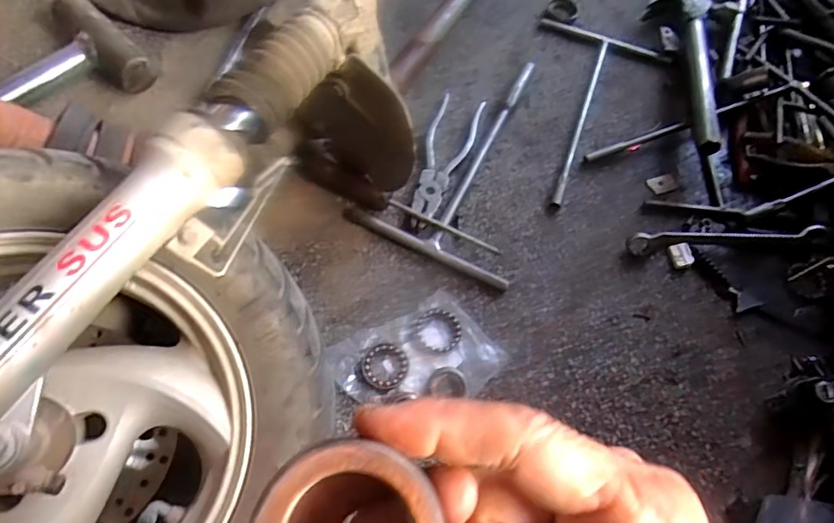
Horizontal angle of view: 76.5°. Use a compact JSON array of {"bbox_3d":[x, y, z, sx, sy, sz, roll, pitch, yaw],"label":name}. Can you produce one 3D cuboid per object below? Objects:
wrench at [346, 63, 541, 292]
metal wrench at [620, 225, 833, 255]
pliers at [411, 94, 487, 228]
[{"bbox_3d":[0.070,-0.126,0.614,0.181,0.019,0.293,26,66,6],"label":"wrench"},{"bbox_3d":[0.338,-0.025,0.577,0.218,0.021,0.021,0,66,-6],"label":"metal wrench"},{"bbox_3d":[0.035,-0.118,0.608,0.050,0.017,0.190,16,65,2],"label":"pliers"}]

